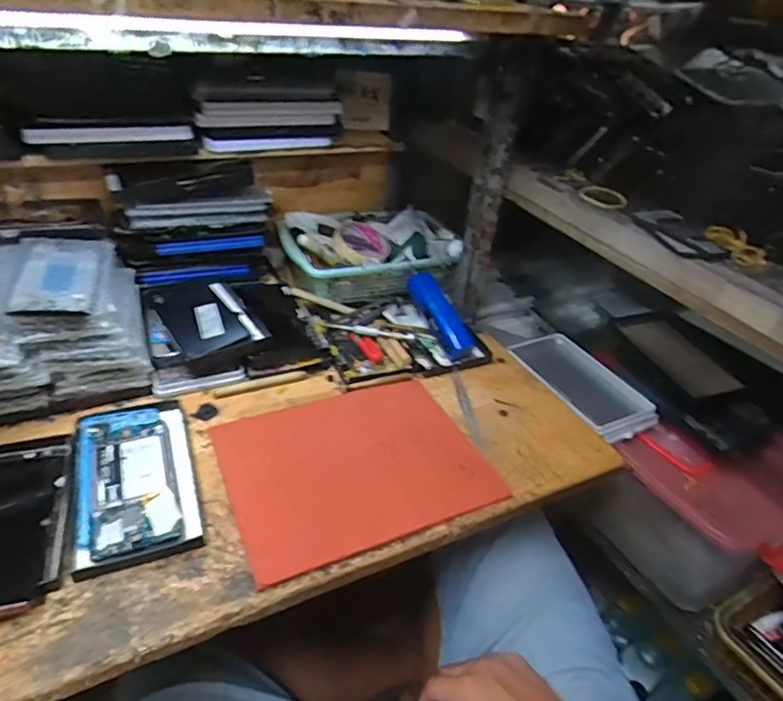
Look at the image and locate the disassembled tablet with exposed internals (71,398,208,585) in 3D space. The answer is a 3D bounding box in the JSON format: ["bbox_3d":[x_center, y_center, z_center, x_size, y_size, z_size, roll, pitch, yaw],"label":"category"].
[{"bbox_3d":[-0.244,0.117,0.524,0.101,0.019,0.192,-10,39,-22],"label":"disassembled tablet with exposed internals"}]

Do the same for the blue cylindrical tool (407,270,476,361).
[{"bbox_3d":[0.066,-0.047,0.737,0.039,0.036,0.131,-19,69,-31],"label":"blue cylindrical tool"}]

